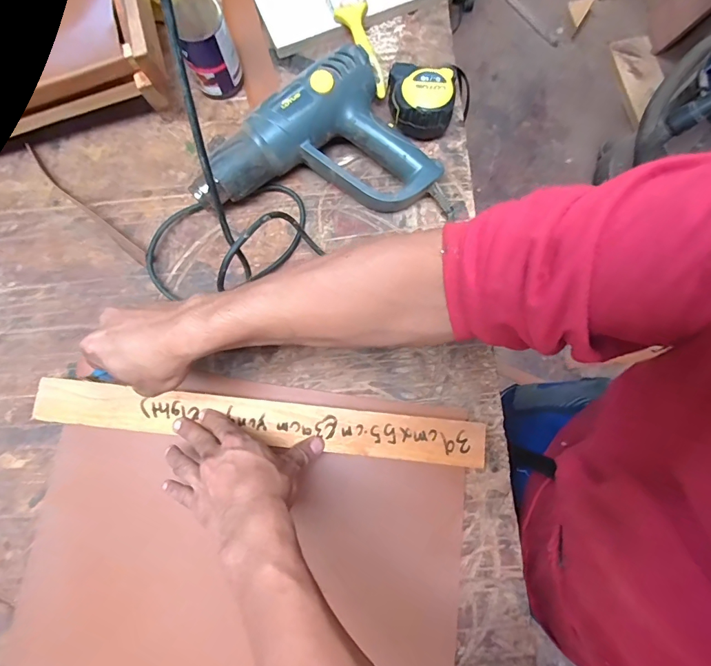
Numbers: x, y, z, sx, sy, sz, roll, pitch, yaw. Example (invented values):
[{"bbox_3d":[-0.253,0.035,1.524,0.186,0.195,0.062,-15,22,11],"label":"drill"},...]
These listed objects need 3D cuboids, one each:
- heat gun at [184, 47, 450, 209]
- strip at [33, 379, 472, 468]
[{"bbox_3d":[-0.051,-0.197,0.483,0.265,0.079,0.183,-31,80,-5],"label":"heat gun"},{"bbox_3d":[-0.103,0.095,0.436,0.477,0.009,0.047,6,79,1],"label":"strip"}]

